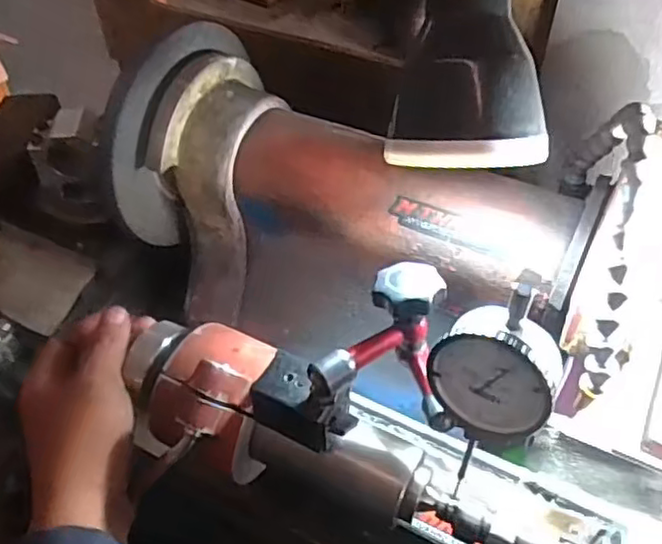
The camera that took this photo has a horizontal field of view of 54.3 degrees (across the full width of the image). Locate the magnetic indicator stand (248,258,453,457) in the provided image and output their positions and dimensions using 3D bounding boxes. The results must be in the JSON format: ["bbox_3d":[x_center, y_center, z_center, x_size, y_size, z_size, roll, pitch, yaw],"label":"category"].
[{"bbox_3d":[0.008,0.045,0.344,0.103,0.073,0.066,-7,50,-5],"label":"magnetic indicator stand"}]

